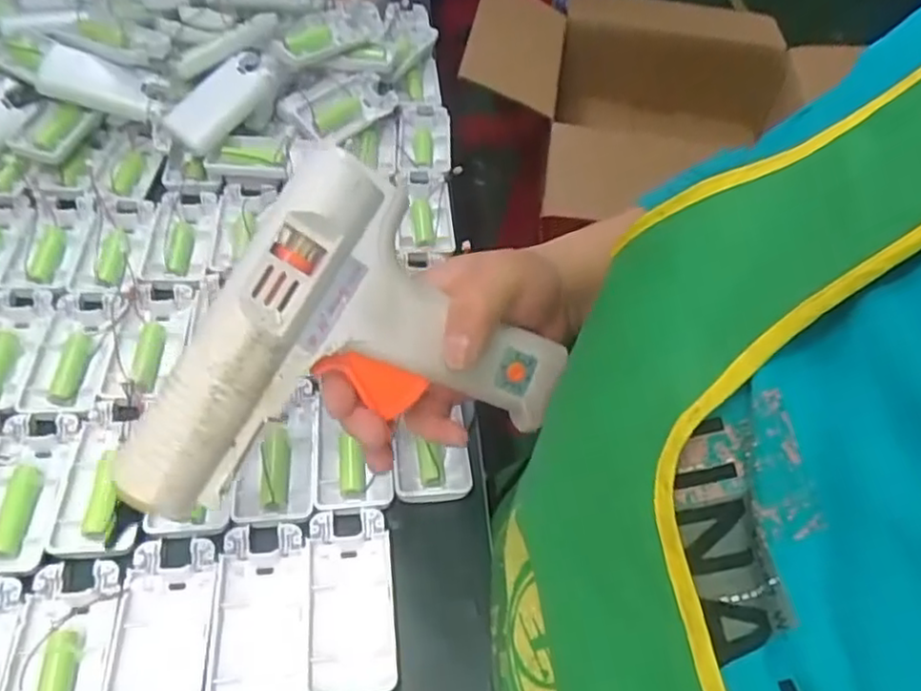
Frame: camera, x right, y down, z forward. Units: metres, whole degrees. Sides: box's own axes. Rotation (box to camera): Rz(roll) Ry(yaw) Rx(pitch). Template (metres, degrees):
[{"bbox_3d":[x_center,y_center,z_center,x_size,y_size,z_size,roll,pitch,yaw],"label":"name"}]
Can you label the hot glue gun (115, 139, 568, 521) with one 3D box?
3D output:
[{"bbox_3d":[-0.059,-0.013,0.315,0.197,0.139,0.044,-18,17,-21],"label":"hot glue gun"}]

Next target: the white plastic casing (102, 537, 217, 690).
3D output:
[{"bbox_3d":[-0.149,0.146,0.342,0.044,0.016,0.093,-3,52,-7],"label":"white plastic casing"}]

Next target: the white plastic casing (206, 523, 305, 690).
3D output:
[{"bbox_3d":[-0.102,0.138,0.350,0.043,0.014,0.092,-4,52,-7],"label":"white plastic casing"}]

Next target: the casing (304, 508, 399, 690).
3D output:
[{"bbox_3d":[-0.058,0.132,0.358,0.044,0.018,0.093,-3,52,-7],"label":"casing"}]

